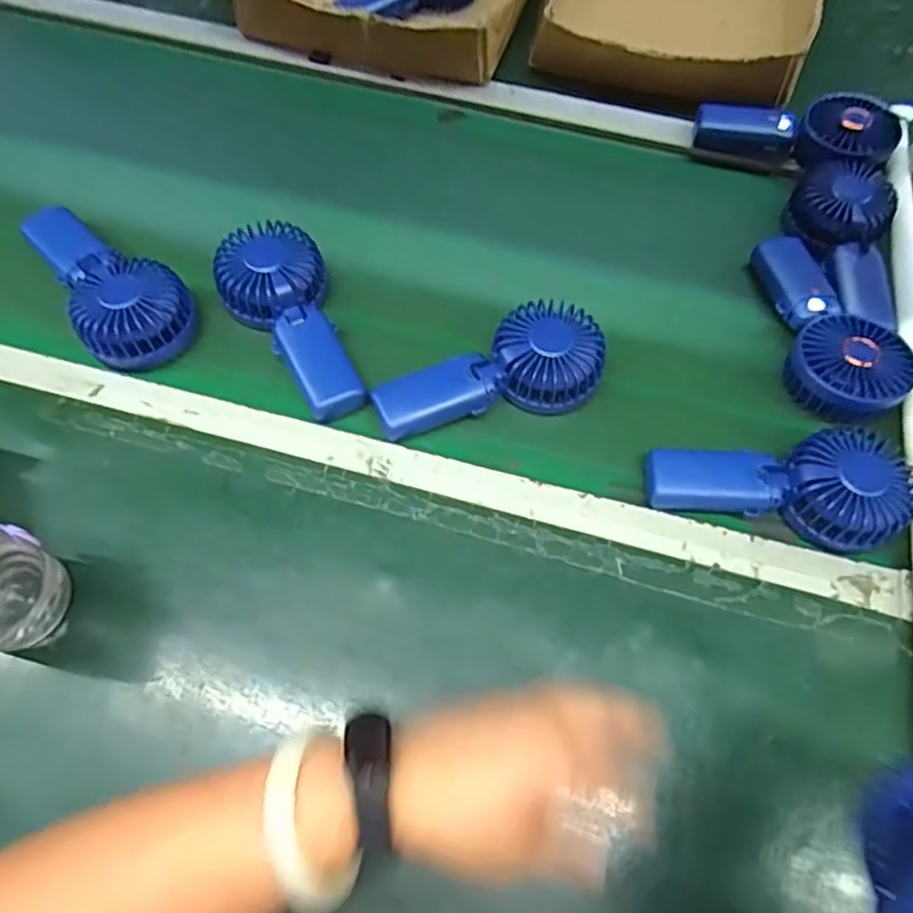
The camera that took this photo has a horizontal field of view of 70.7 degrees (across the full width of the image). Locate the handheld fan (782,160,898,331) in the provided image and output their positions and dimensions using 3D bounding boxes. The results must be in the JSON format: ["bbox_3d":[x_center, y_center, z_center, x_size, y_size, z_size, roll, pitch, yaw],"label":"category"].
[{"bbox_3d":[0.345,-0.195,0.571,0.087,0.039,0.171,15,64,5],"label":"handheld fan"}]

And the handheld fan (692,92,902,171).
[{"bbox_3d":[0.327,-0.312,0.623,0.181,0.054,0.072,13,64,4],"label":"handheld fan"}]

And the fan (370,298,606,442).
[{"bbox_3d":[0.036,-0.062,0.497,0.163,0.041,0.092,-25,67,-14],"label":"fan"}]

